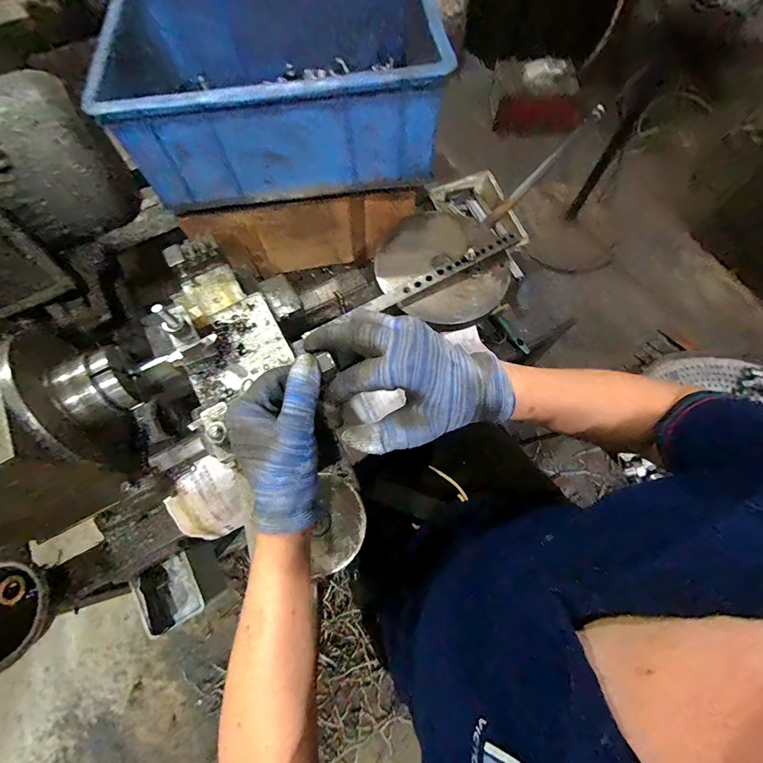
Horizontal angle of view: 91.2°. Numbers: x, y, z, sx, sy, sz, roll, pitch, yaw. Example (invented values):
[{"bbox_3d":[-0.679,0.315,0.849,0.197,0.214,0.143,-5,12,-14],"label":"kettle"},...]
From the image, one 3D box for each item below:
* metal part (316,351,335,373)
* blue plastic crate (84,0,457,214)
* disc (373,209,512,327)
[{"bbox_3d":[-0.042,-0.015,0.278,0.010,0.004,0.014,-29,72,-9],"label":"metal part"},{"bbox_3d":[-0.139,-0.413,0.503,0.395,0.137,0.286,-7,70,-2],"label":"blue plastic crate"},{"bbox_3d":[0.087,-0.165,0.525,0.176,0.022,0.181,0,70,1],"label":"disc"}]

